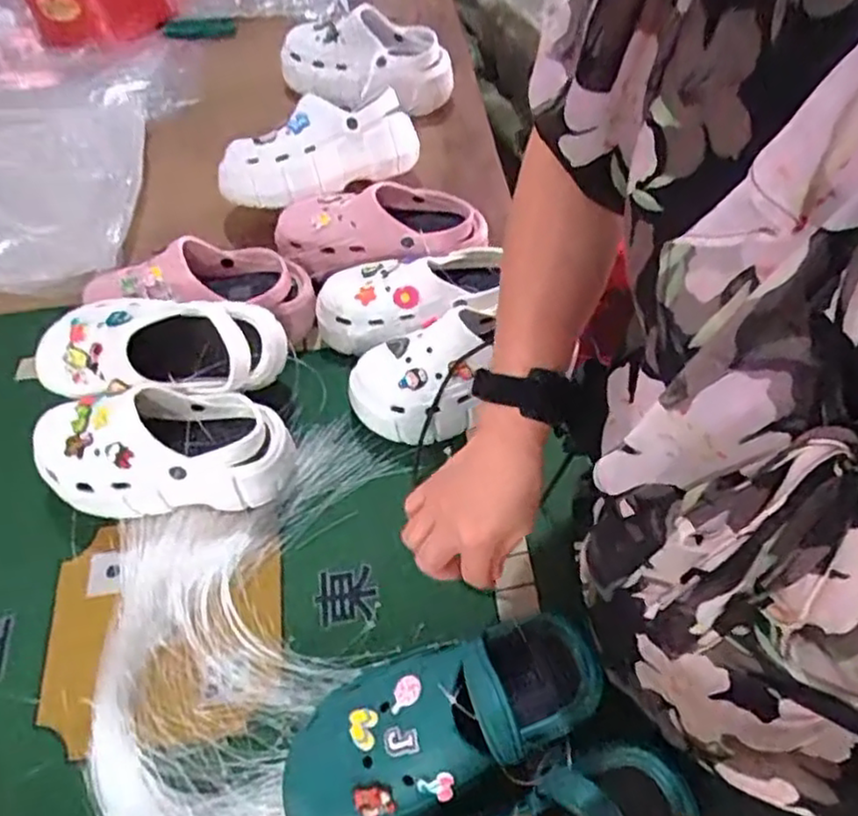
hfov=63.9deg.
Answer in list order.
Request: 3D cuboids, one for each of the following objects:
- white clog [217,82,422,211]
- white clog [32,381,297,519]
[{"bbox_3d":[-0.137,-0.335,0.892,0.266,0.088,0.096,-27,59,-16],"label":"white clog"},{"bbox_3d":[-0.258,0.048,0.685,0.240,0.112,0.096,-2,55,1],"label":"white clog"}]

